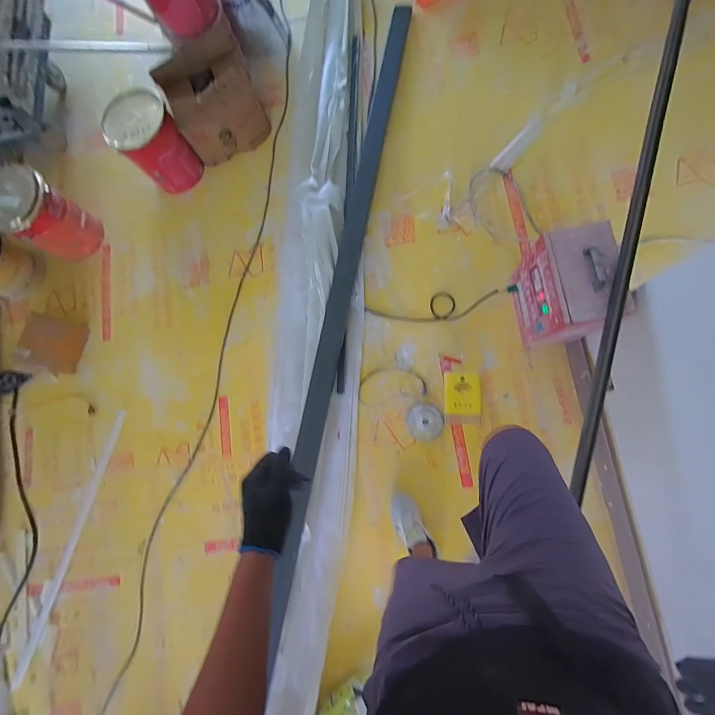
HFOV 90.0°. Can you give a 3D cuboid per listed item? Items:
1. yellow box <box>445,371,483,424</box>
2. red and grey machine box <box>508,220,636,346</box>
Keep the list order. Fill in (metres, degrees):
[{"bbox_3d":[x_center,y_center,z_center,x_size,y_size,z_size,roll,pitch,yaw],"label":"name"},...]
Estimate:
[{"bbox_3d":[0.418,0.160,1.428,0.136,0.073,0.198,-2,84,7],"label":"yellow box"},{"bbox_3d":[0.721,-0.232,1.259,0.222,0.401,0.315,-12,83,6],"label":"red and grey machine box"}]

